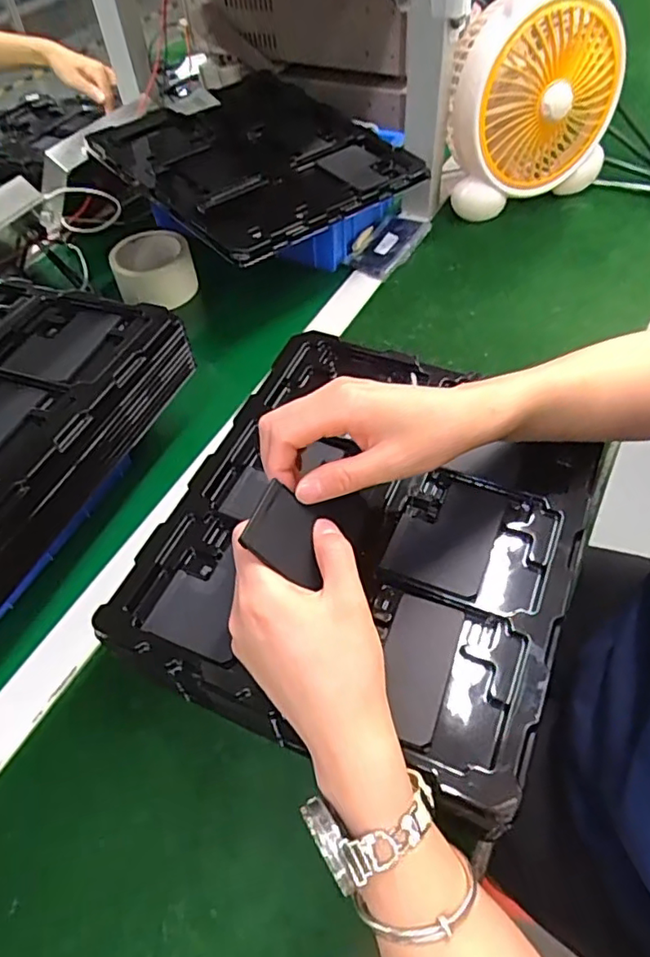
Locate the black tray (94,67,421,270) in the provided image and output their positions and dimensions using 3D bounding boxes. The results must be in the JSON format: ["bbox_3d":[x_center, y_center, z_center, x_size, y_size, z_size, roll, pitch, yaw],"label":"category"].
[{"bbox_3d":[-0.084,-0.384,0.701,0.273,0.038,0.323,-35,58,-21],"label":"black tray"}]

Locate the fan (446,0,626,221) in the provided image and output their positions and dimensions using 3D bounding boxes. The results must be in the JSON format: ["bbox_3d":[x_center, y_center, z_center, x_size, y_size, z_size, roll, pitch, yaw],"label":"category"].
[{"bbox_3d":[0.250,-0.442,0.705,0.201,0.242,0.080,-25,55,-15],"label":"fan"}]

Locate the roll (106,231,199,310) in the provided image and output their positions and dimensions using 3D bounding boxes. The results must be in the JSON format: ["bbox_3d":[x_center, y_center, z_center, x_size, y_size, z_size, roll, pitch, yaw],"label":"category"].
[{"bbox_3d":[-0.208,-0.252,0.725,0.092,0.060,0.089,-23,54,-14],"label":"roll"}]

